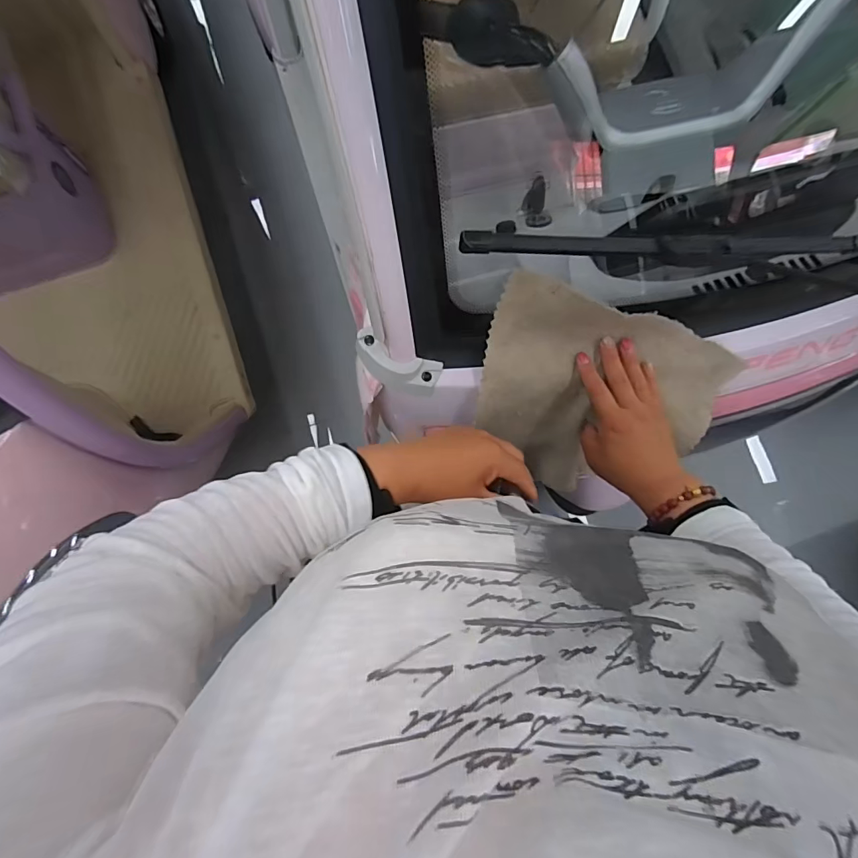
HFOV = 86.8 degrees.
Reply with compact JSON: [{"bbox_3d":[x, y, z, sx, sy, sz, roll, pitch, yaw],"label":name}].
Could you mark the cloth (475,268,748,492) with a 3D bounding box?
[{"bbox_3d":[0.177,-0.027,0.502,0.288,0.025,0.219,12,124,-17],"label":"cloth"}]

